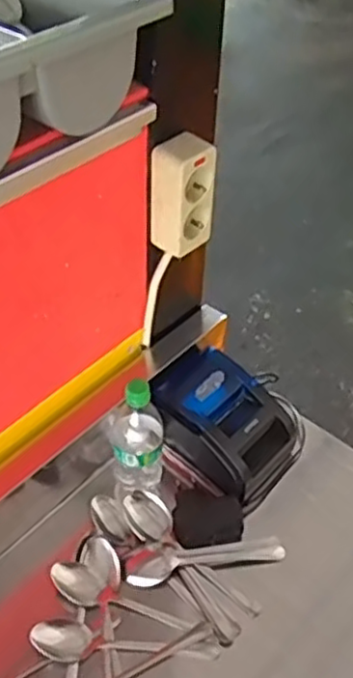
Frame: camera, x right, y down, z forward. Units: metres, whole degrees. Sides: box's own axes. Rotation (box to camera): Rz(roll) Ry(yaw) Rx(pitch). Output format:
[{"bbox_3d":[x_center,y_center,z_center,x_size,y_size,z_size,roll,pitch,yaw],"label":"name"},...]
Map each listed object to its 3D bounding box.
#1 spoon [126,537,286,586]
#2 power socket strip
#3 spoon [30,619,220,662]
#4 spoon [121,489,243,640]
[{"bbox_3d":[0.032,0.240,0.730,0.165,0.026,0.040,-1,46,-4],"label":"spoon"},{"bbox_3d":[0.008,-0.145,0.687,0.055,0.115,0.040,-30,54,-28],"label":"power socket strip"},{"bbox_3d":[-0.050,0.295,0.653,0.179,0.030,0.037,11,44,-11],"label":"spoon"},{"bbox_3d":[0.008,0.237,0.723,0.043,0.022,0.179,-31,68,-29],"label":"spoon"}]

